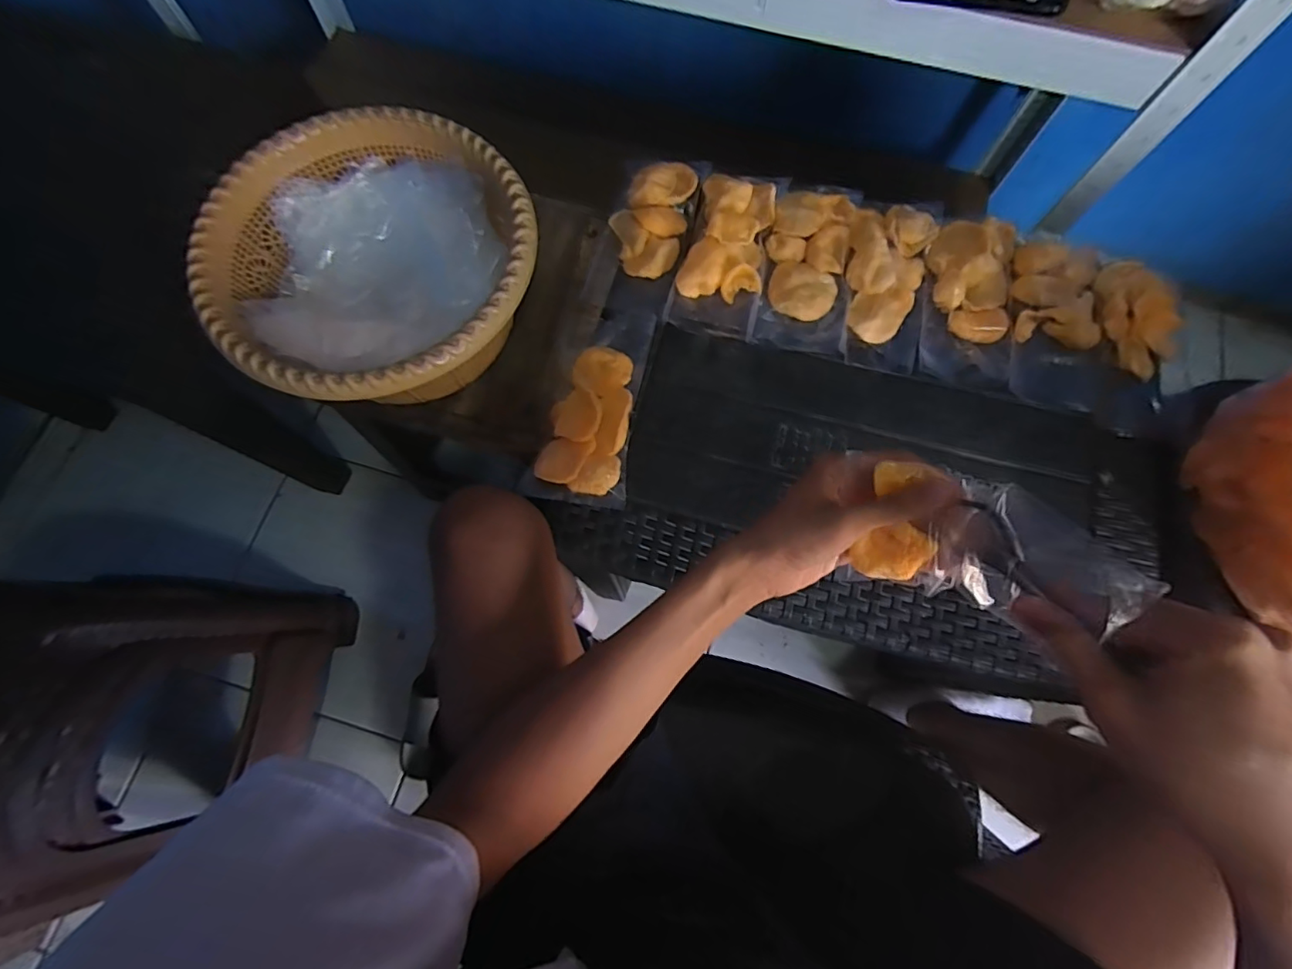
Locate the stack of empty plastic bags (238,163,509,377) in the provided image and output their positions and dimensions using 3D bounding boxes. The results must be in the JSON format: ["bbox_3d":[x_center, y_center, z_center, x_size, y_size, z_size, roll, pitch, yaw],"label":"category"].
[{"bbox_3d":[-0.232,-0.183,0.481,0.198,0.070,0.218,-2,74,-1],"label":"stack of empty plastic bags"}]

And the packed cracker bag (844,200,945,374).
[{"bbox_3d":[0.243,-0.207,0.548,0.078,0.022,0.189,13,74,4],"label":"packed cracker bag"}]

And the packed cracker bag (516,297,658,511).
[{"bbox_3d":[-0.049,-0.087,0.521,0.090,0.024,0.209,9,74,3],"label":"packed cracker bag"}]

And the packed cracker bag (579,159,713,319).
[{"bbox_3d":[0.000,-0.263,0.569,0.086,0.021,0.177,16,75,5],"label":"packed cracker bag"}]

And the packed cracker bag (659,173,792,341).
[{"bbox_3d":[0.083,-0.238,0.556,0.086,0.024,0.171,14,74,4],"label":"packed cracker bag"}]

